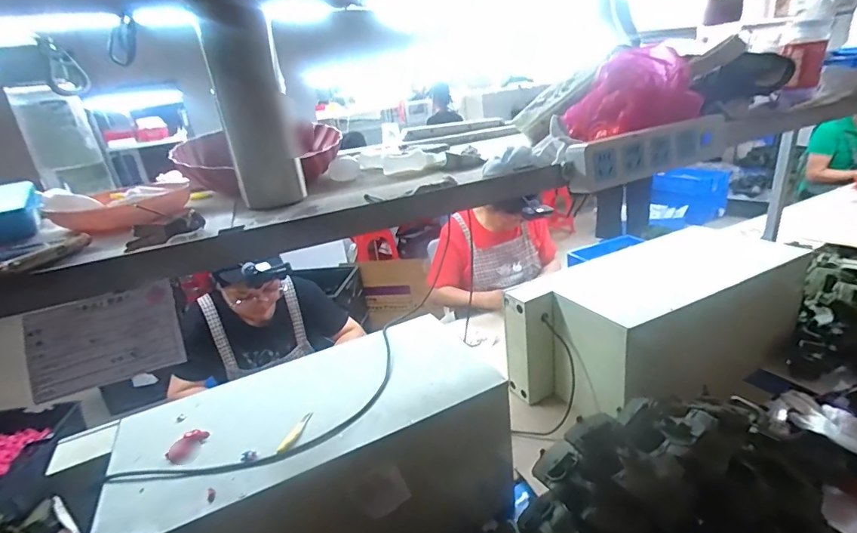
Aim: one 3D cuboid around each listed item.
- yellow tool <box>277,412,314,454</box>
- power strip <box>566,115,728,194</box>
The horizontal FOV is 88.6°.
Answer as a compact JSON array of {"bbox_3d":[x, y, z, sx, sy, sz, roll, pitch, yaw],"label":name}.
[{"bbox_3d":[-0.199,0.250,0.663,0.017,0.006,0.082,2,23,22],"label":"yellow tool"},{"bbox_3d":[0.261,-0.133,0.507,0.221,0.052,0.024,-15,23,-17],"label":"power strip"}]

